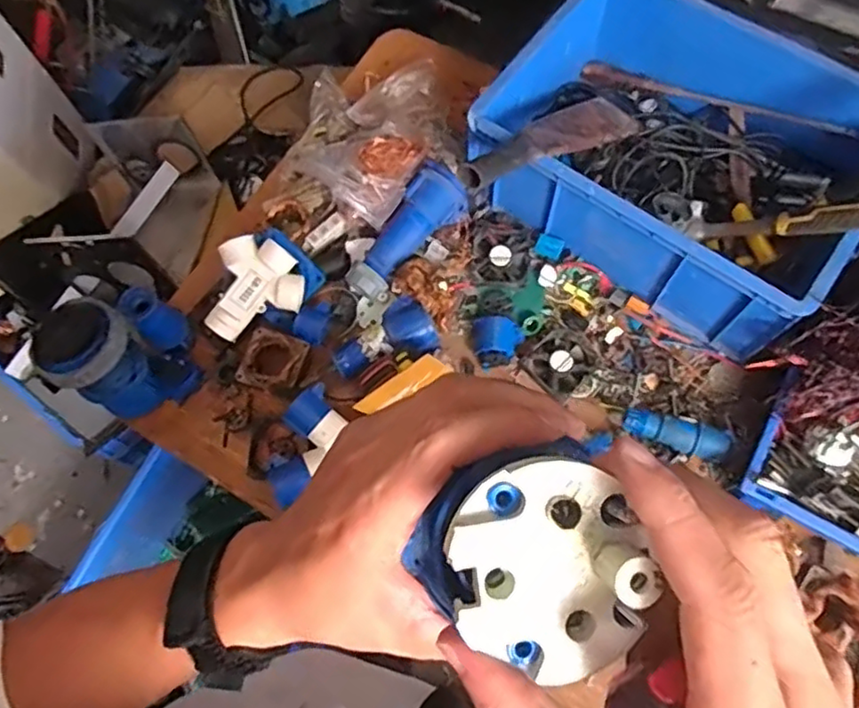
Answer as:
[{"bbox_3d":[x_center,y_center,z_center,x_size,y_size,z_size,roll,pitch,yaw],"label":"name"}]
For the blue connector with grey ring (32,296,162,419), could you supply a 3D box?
[{"bbox_3d":[-0.419,0.010,0.847,0.107,0.175,0.106,32,73,13],"label":"blue connector with grey ring"}]

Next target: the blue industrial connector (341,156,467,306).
[{"bbox_3d":[-0.028,-0.163,0.918,0.076,0.077,0.207,33,74,13],"label":"blue industrial connector"}]

